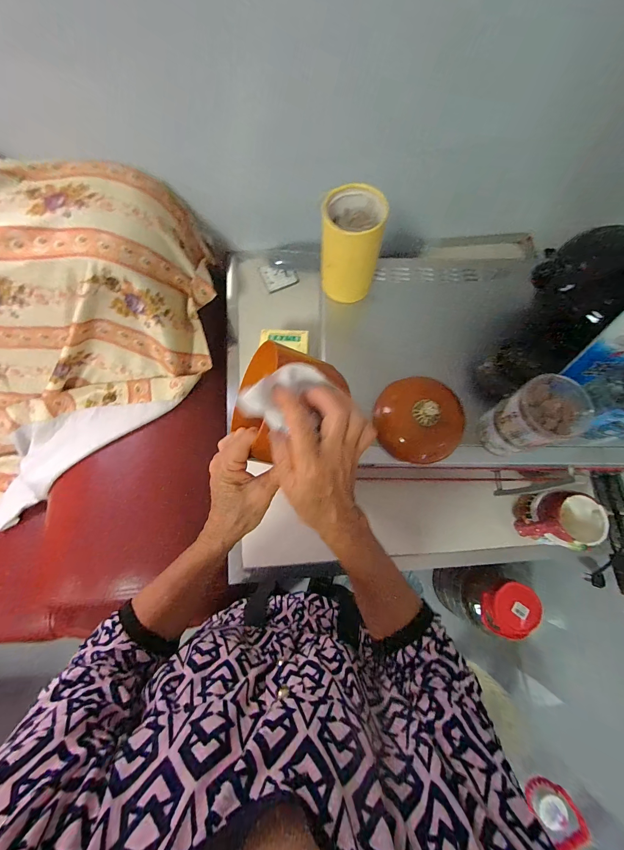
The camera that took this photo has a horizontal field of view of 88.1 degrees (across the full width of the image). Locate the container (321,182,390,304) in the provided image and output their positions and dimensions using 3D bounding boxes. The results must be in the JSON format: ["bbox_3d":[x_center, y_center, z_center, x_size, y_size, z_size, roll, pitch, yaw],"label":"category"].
[{"bbox_3d":[0.056,-0.256,0.466,0.080,0.128,0.080,0,75,0],"label":"container"}]

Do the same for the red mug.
[{"bbox_3d":[0.491,0.189,0.645,0.130,0.122,0.100,4,75,2],"label":"red mug"}]

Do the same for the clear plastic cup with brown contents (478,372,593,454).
[{"bbox_3d":[0.270,-0.007,0.410,0.078,0.112,0.075,-21,76,-5],"label":"clear plastic cup with brown contents"}]

